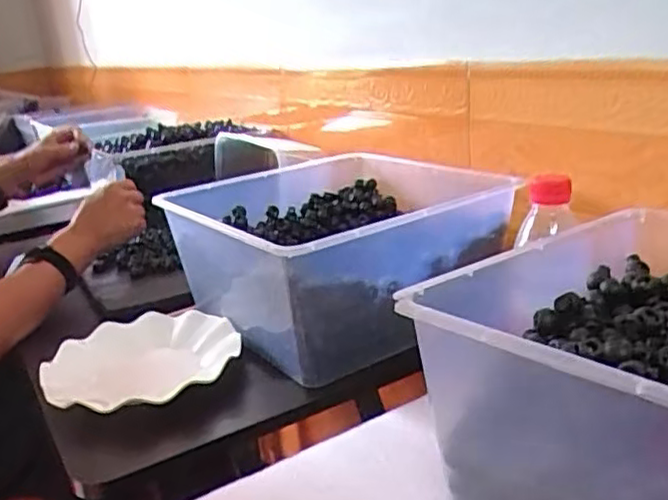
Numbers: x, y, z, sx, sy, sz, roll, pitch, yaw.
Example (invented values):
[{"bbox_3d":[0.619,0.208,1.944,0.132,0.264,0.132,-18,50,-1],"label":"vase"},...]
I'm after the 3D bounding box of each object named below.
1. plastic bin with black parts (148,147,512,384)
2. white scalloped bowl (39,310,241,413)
[{"bbox_3d":[-0.002,-0.002,0.751,0.305,0.146,0.300,-18,22,-31],"label":"plastic bin with black parts"},{"bbox_3d":[-0.184,0.112,0.649,0.178,0.031,0.175,-6,19,2],"label":"white scalloped bowl"}]

